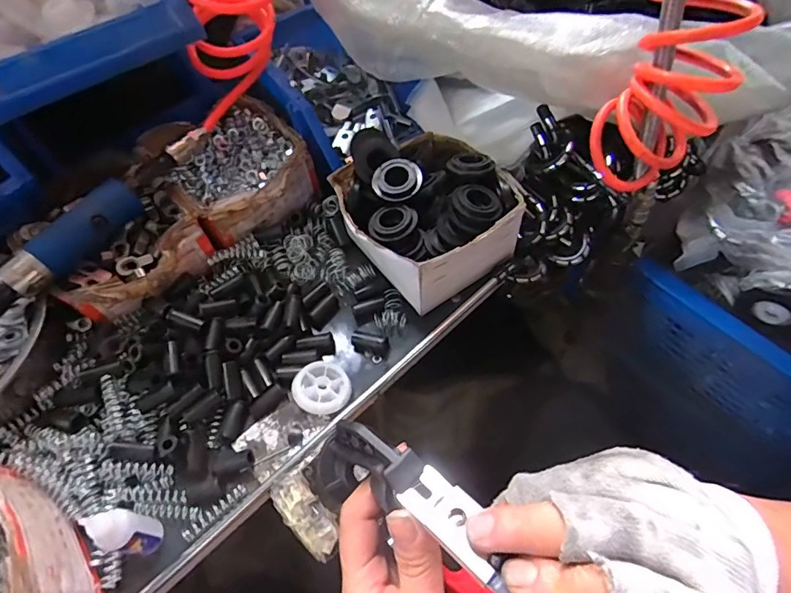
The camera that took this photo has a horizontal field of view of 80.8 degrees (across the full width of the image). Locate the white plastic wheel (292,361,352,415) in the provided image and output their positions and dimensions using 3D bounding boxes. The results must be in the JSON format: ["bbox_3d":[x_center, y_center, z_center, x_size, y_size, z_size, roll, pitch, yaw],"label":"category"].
[{"bbox_3d":[-0.063,0.079,0.402,0.048,0.012,0.048,6,55,-9],"label":"white plastic wheel"}]

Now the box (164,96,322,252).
[{"bbox_3d":[-0.177,-0.141,0.514,0.140,0.057,0.154,-36,62,-18],"label":"box"}]

